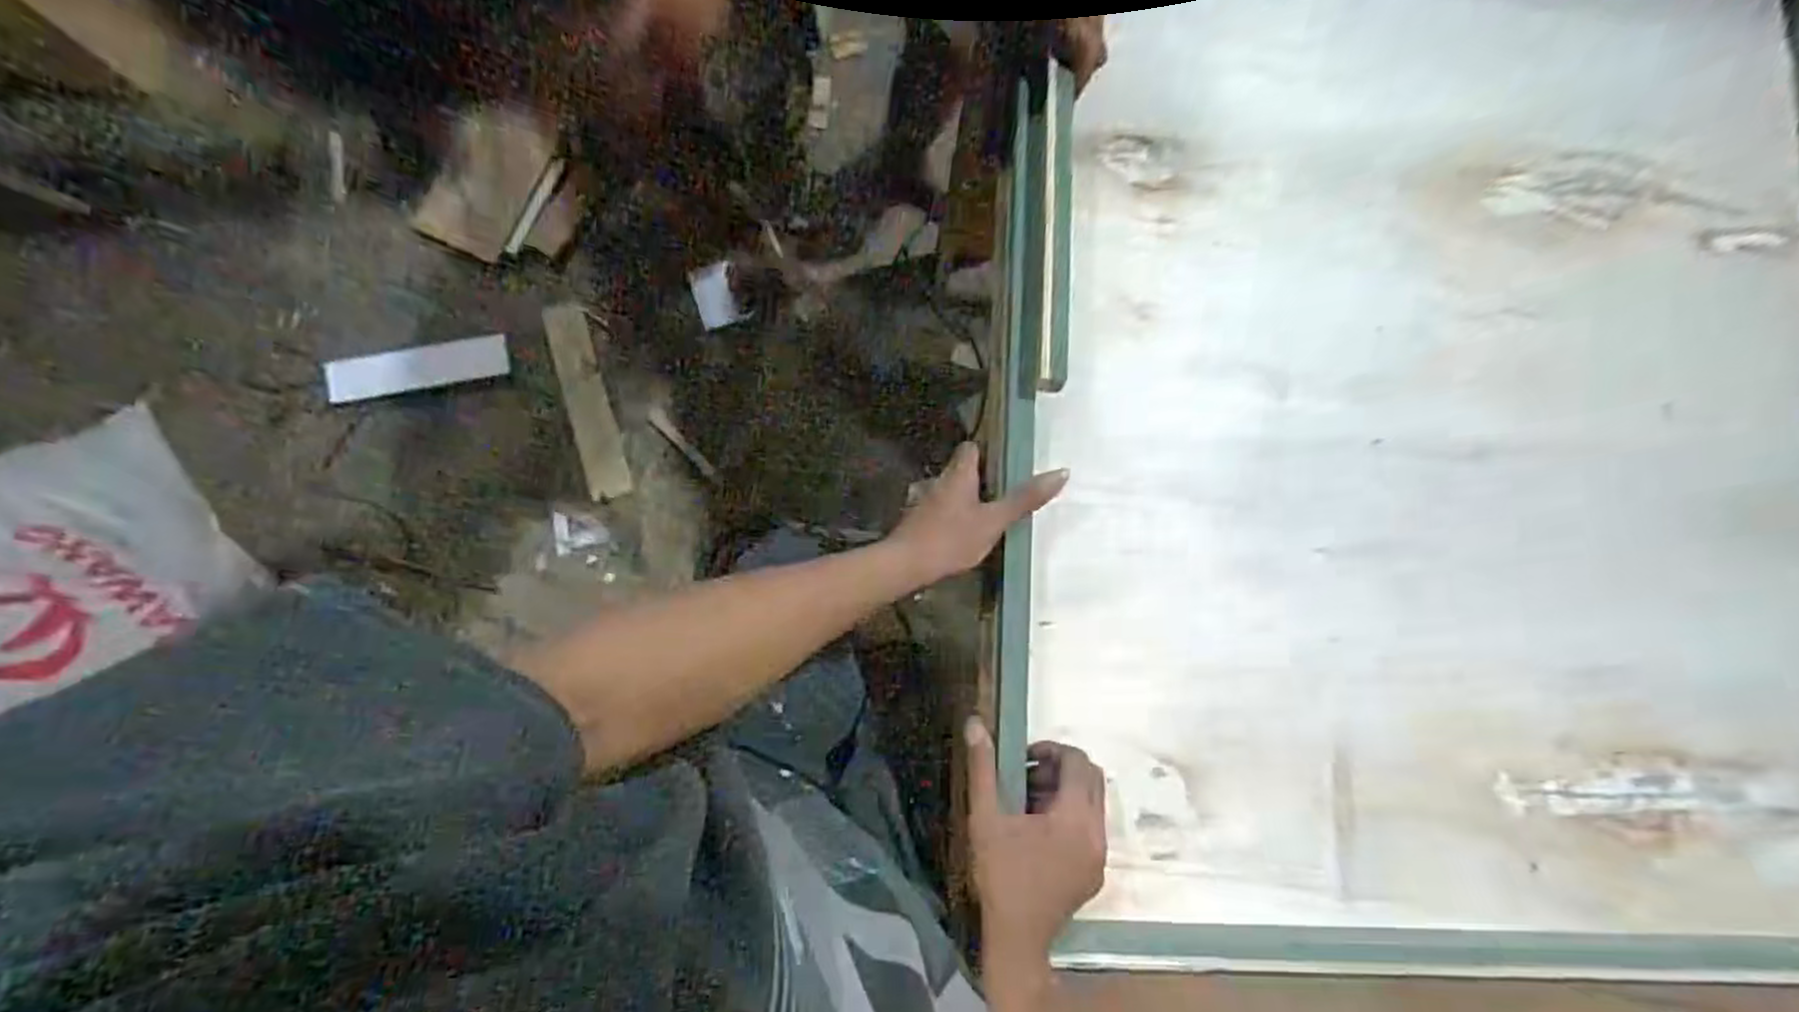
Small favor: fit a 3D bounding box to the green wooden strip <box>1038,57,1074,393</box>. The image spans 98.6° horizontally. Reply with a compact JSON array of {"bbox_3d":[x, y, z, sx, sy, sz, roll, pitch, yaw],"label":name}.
[{"bbox_3d":[0.110,-0.196,0.540,0.021,0.012,0.232,3,83,-3],"label":"green wooden strip"}]

